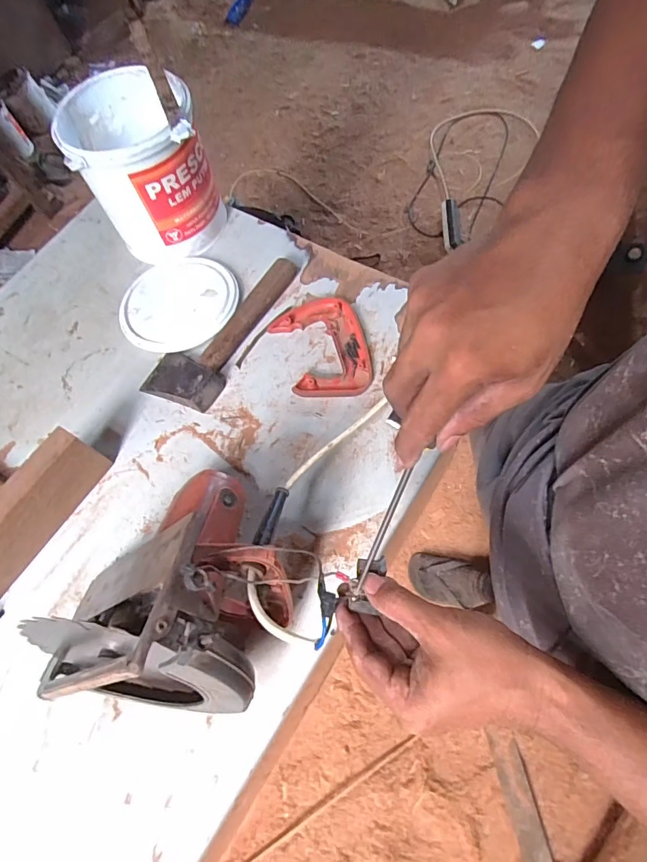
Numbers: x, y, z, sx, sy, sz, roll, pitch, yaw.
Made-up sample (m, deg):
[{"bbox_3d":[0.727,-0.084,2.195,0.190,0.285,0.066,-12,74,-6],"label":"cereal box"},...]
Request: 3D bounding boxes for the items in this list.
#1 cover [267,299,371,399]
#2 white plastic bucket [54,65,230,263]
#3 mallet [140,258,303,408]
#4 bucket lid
[{"bbox_3d":[-0.001,-0.118,0.653,0.123,0.016,0.167,-14,68,3],"label":"cover"},{"bbox_3d":[-0.254,-0.385,0.685,0.167,0.195,0.171,-1,69,2],"label":"white plastic bucket"},{"bbox_3d":[-0.147,-0.156,0.665,0.112,0.040,0.270,23,75,16],"label":"mallet"},{"bbox_3d":[-0.212,-0.190,0.693,0.157,0.027,0.174,20,74,15],"label":"bucket lid"}]

